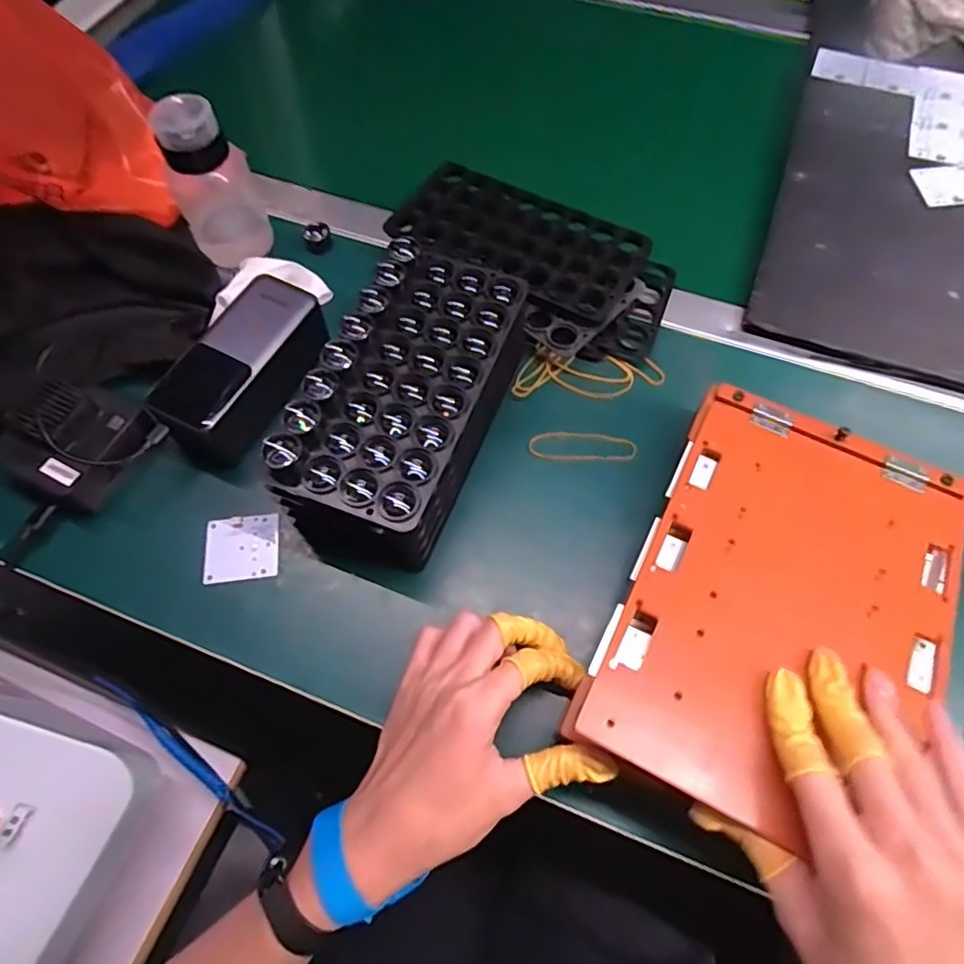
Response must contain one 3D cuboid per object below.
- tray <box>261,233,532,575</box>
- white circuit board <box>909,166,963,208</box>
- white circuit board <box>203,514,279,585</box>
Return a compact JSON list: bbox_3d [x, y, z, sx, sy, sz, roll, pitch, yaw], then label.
[{"bbox_3d":[-0.045,-0.050,0.389,0.101,0.084,0.204,20,69,10],"label":"tray"},{"bbox_3d":[0.397,-0.255,0.514,0.047,0.004,0.044,-5,67,-1],"label":"white circuit board"},{"bbox_3d":[-0.159,0.044,0.399,0.045,0.006,0.044,-7,67,-2],"label":"white circuit board"}]

